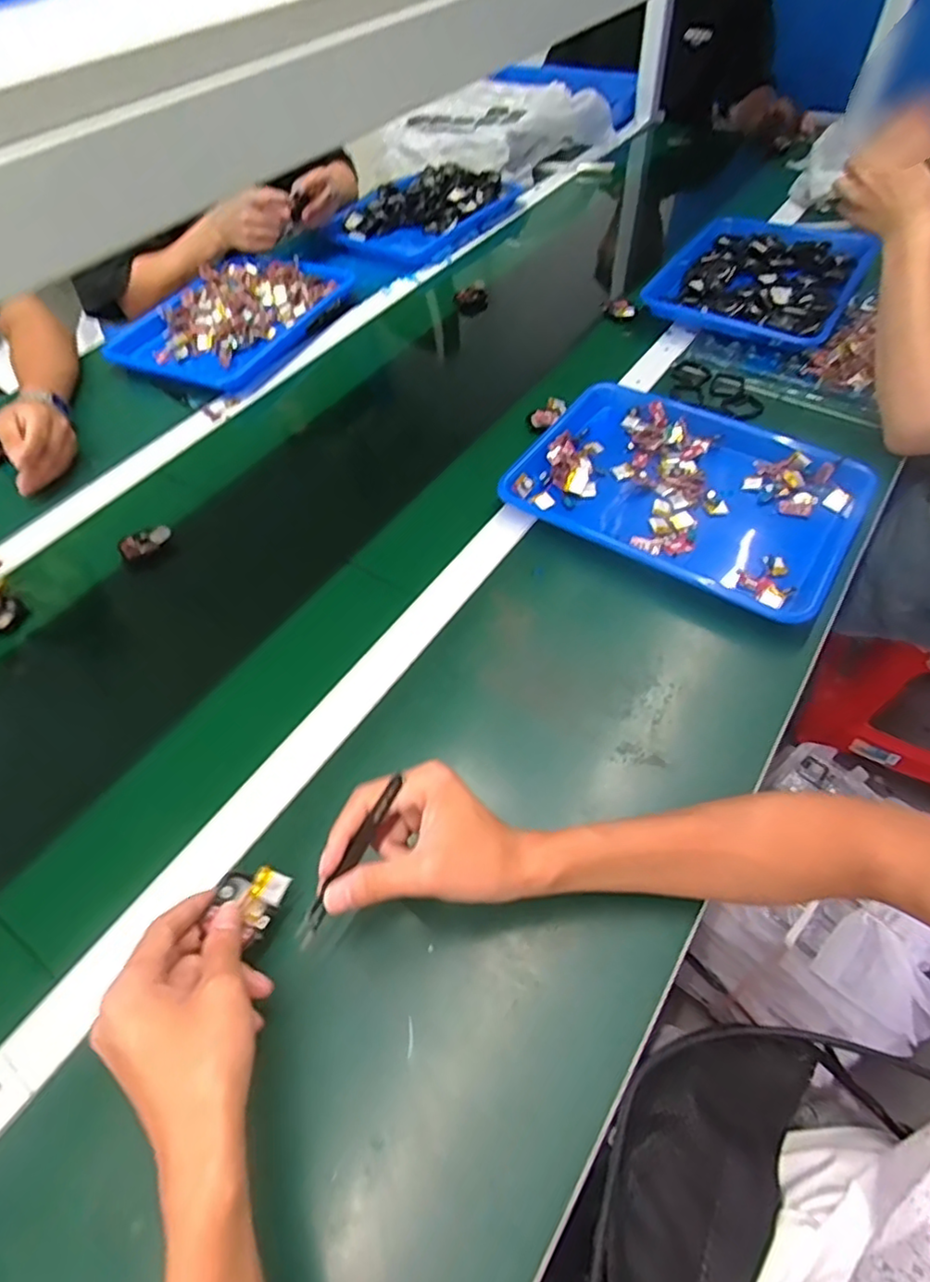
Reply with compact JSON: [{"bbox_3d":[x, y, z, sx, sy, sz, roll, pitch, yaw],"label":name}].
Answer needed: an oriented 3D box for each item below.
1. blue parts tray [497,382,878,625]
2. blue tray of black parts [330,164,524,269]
[{"bbox_3d":[0.230,-0.161,0.665,0.331,0.031,0.234,28,61,23],"label":"blue parts tray"},{"bbox_3d":[-0.074,-0.768,1.121,0.233,0.045,0.322,24,59,22],"label":"blue tray of black parts"}]

